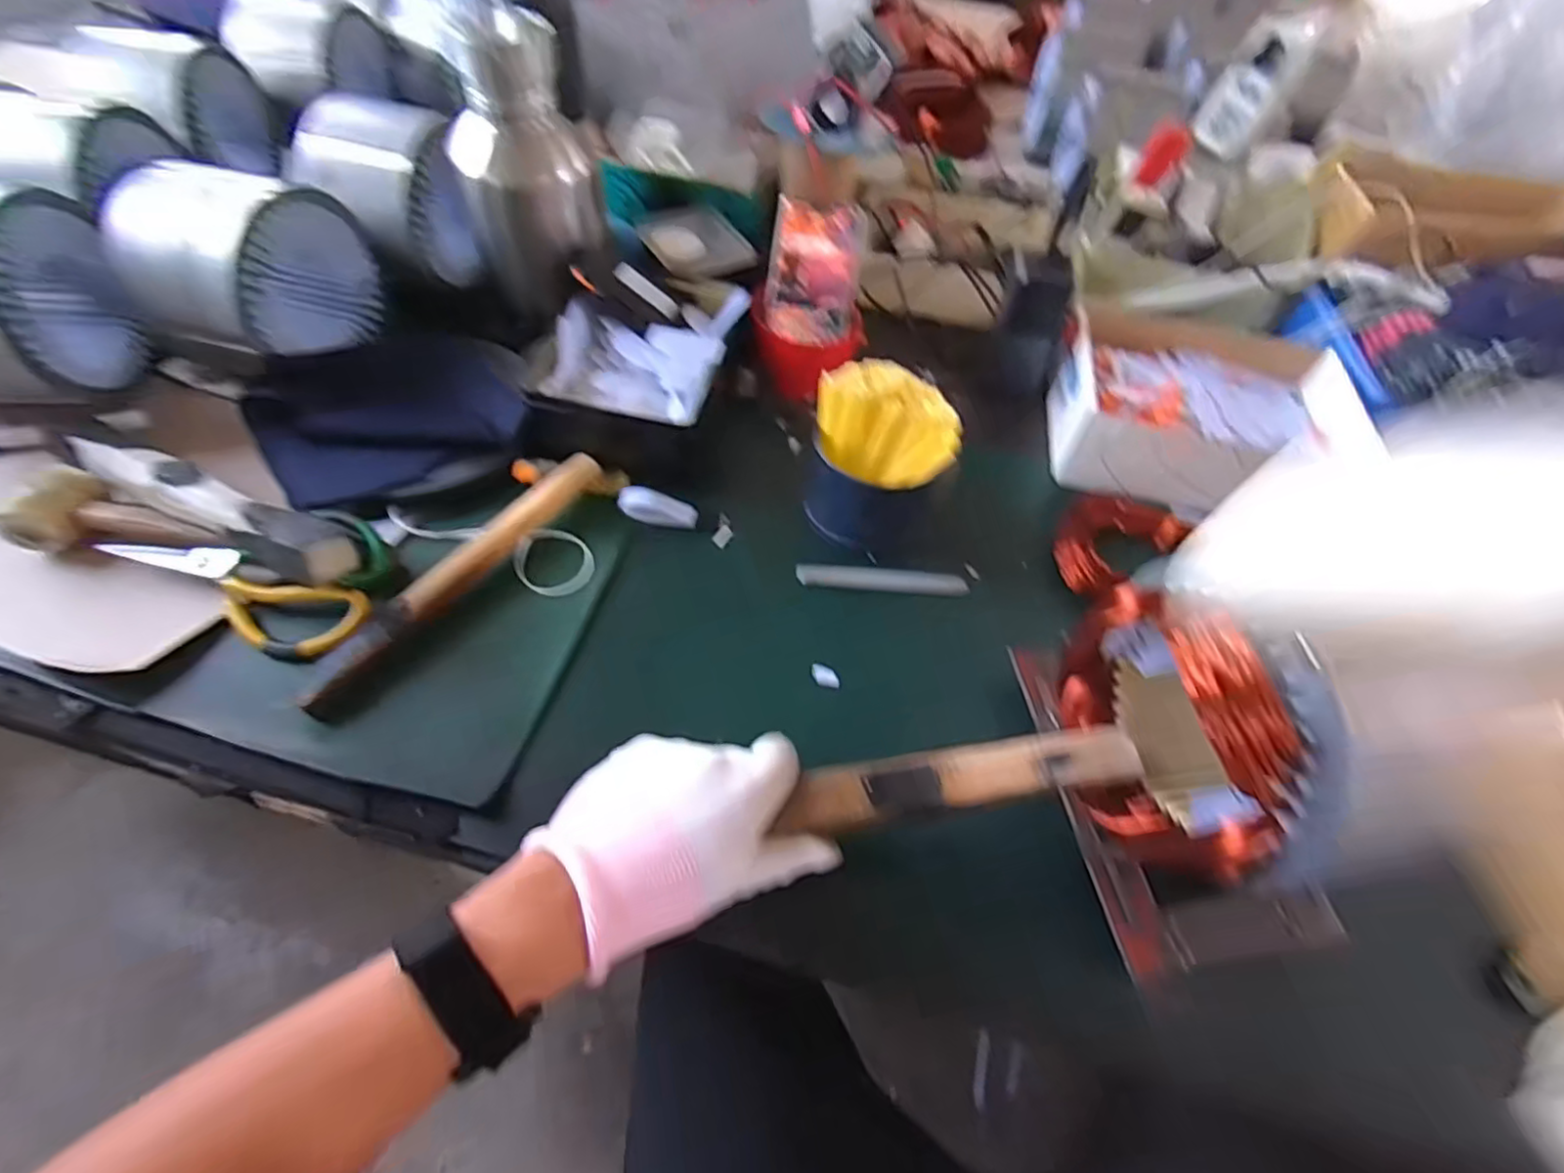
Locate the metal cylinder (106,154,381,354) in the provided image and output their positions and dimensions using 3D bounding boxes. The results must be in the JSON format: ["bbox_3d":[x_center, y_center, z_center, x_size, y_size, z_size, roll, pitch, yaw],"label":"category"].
[{"bbox_3d":[-0.440,-0.266,0.562,0.111,0.118,0.154,15,56,6],"label":"metal cylinder"}]

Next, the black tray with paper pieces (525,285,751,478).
[{"bbox_3d":[-0.123,-0.197,0.600,0.143,0.060,0.211,10,55,3],"label":"black tray with paper pieces"}]

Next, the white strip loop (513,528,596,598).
[{"bbox_3d":[-0.171,-0.020,0.506,0.055,0.008,0.062,-17,59,-16],"label":"white strip loop"}]

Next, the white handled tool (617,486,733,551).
[{"bbox_3d":[-0.085,-0.056,0.542,0.092,0.012,0.033,17,55,-9],"label":"white handled tool"}]

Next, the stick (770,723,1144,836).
[{"bbox_3d":[0.095,0.100,0.358,0.189,0.008,0.032,-9,56,-3],"label":"stick"}]

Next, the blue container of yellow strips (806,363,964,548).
[{"bbox_3d":[0.076,-0.098,0.534,0.108,0.096,0.111,18,56,8],"label":"blue container of yellow strips"}]

